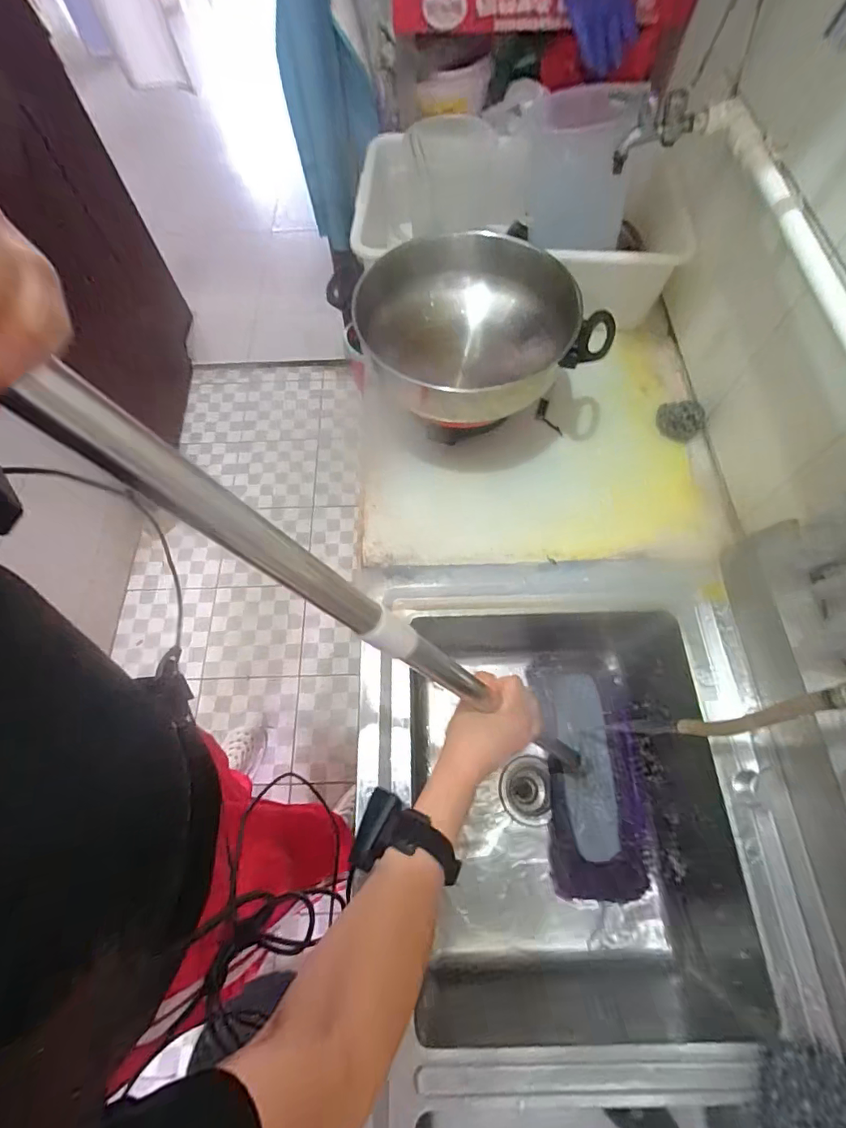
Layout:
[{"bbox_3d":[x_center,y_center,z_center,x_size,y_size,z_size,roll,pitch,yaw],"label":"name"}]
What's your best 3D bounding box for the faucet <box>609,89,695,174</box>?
[{"bbox_3d":[0.350,-0.671,0.721,0.108,0.089,0.052,-7,65,-1],"label":"faucet"}]

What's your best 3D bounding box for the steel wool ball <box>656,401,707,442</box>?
[{"bbox_3d":[0.449,-0.252,0.818,0.081,0.048,0.061,19,67,10],"label":"steel wool ball"}]

